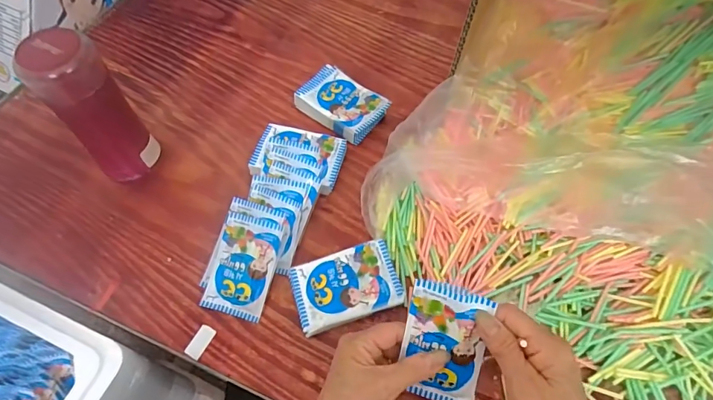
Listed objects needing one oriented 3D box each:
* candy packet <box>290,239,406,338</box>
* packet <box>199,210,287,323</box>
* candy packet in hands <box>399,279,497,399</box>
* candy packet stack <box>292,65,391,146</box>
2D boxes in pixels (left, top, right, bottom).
[{"bbox_3d":[-0.011,0.091,0.455,0.106,0.027,0.073,-16,61,-8],"label":"candy packet"},{"bbox_3d":[-0.121,0.070,0.463,0.066,0.010,0.104,14,83,8],"label":"packet"},{"bbox_3d":[0.070,0.118,0.349,0.062,0.105,0.008,11,17,15],"label":"candy packet in hands"},{"bbox_3d":[-0.020,-0.127,0.582,0.108,0.028,0.075,38,68,20],"label":"candy packet stack"}]

